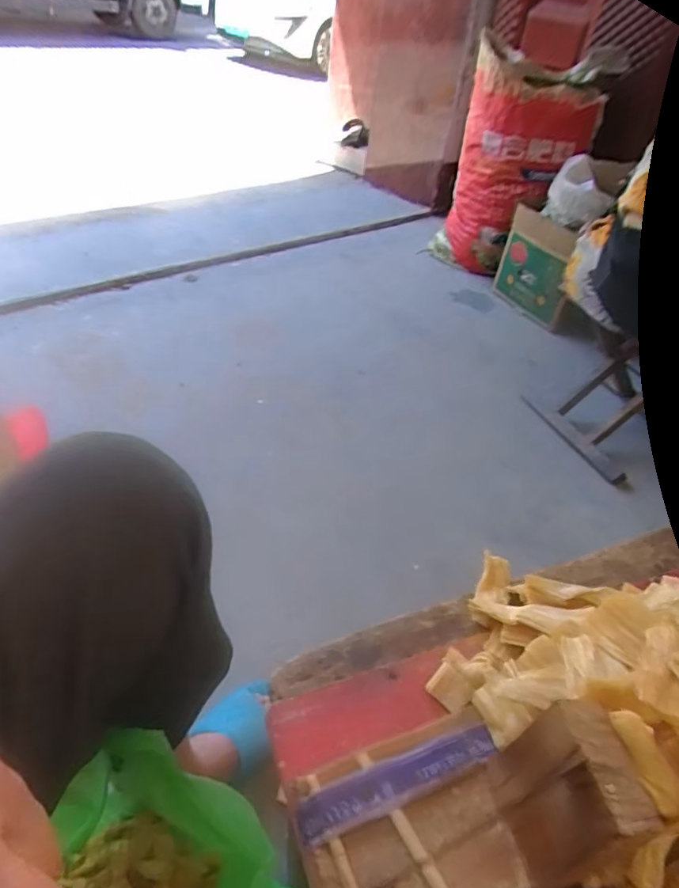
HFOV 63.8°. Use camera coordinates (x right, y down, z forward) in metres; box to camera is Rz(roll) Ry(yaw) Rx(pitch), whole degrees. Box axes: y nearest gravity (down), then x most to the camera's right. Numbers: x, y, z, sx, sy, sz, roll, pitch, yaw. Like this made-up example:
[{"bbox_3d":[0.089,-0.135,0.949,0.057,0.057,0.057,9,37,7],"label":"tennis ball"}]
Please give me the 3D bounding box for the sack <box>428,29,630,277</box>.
[{"bbox_3d":[0.531,-0.832,1.672,0.367,0.611,0.238,25,45,21],"label":"sack"}]

